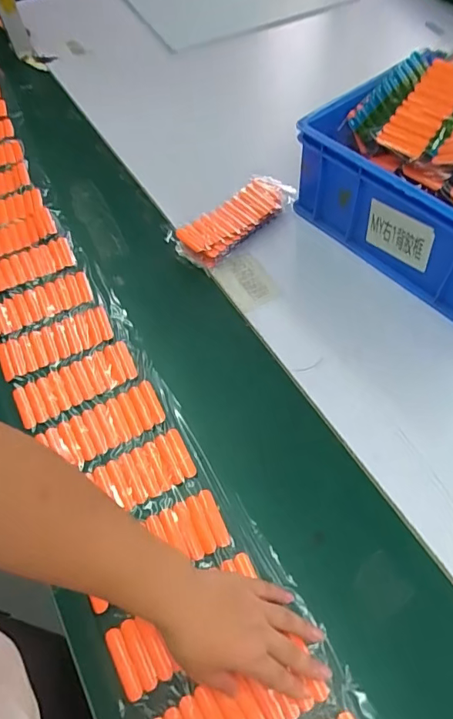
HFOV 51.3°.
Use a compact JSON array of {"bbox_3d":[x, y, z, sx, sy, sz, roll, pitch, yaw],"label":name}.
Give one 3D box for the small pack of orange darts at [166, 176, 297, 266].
[{"bbox_3d":[0.016,-0.222,0.727,0.201,0.024,0.086,-40,64,-20],"label":"small pack of orange darts"}]

